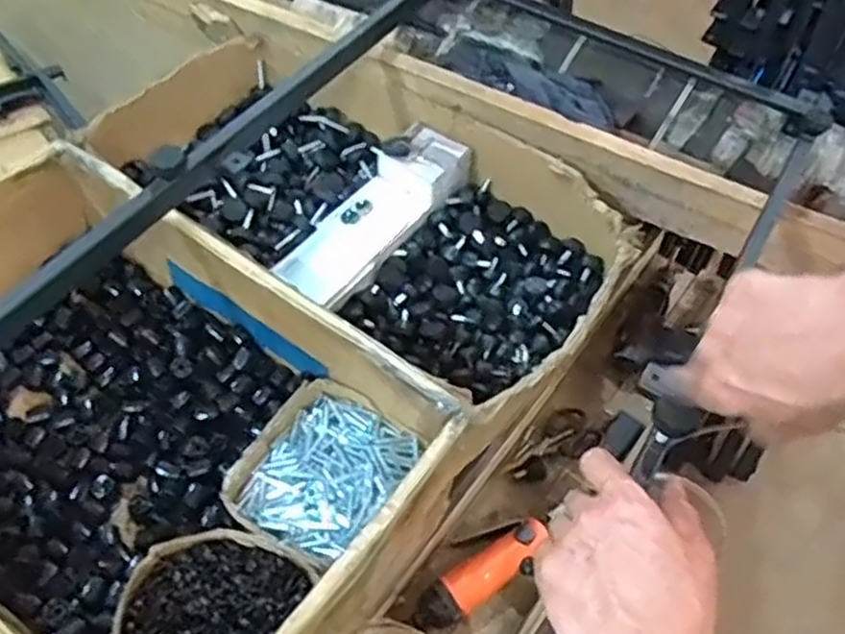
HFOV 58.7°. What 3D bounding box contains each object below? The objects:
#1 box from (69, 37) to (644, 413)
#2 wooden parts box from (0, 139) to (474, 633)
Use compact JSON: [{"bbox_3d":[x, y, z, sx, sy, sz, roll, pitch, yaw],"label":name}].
[{"bbox_3d":[-0.075,-0.119,0.868,0.592,0.138,0.328,33,57,18],"label":"box"},{"bbox_3d":[-0.266,0.097,0.663,0.520,0.163,0.337,32,57,18],"label":"wooden parts box"}]

